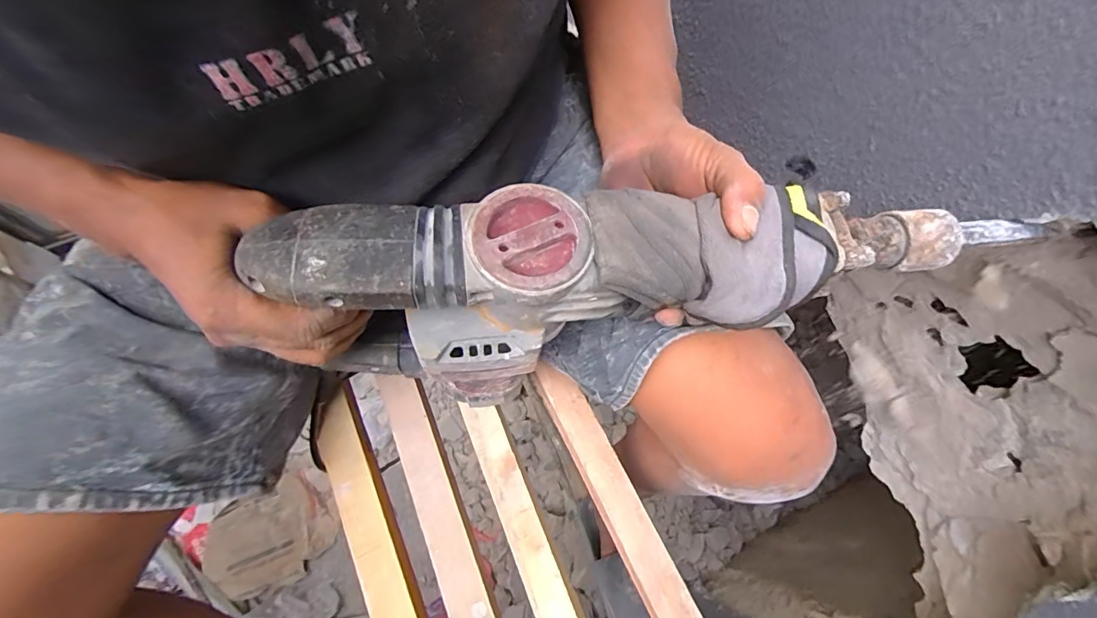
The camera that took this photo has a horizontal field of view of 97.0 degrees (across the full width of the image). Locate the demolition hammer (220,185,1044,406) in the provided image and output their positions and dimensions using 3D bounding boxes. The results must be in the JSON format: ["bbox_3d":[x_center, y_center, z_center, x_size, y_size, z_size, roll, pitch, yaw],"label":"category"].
[{"bbox_3d":[0.086,-0.019,0.321,0.490,0.124,0.092,-7,68,-4],"label":"demolition hammer"}]

